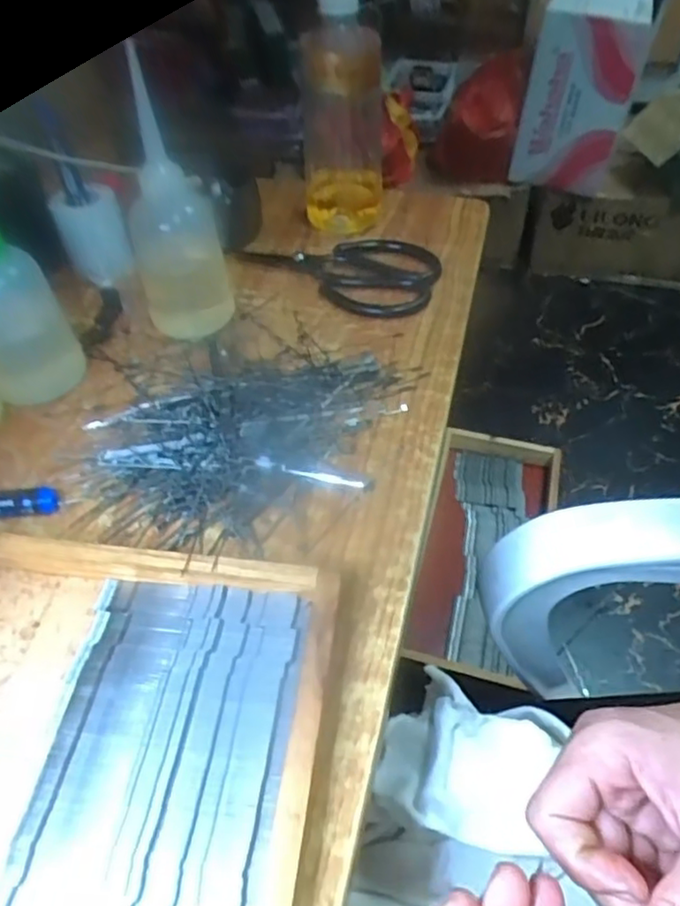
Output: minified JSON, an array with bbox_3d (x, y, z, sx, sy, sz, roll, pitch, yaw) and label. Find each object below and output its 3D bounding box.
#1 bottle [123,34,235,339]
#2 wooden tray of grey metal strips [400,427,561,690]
[{"bbox_3d":[-0.115,-0.159,0.433,0.064,0.162,0.052,-9,47,-7],"label":"bottle"},{"bbox_3d":[0.235,0.147,0.983,0.202,0.050,0.443,10,48,11],"label":"wooden tray of grey metal strips"}]

